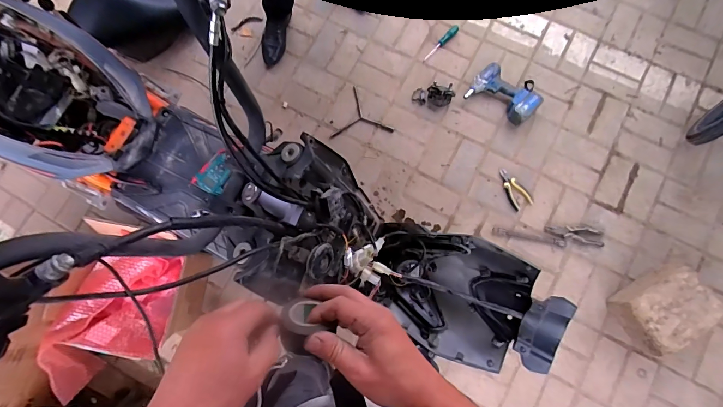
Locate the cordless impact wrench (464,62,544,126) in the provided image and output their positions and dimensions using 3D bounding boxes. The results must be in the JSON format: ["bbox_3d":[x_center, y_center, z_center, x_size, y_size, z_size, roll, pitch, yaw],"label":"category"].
[{"bbox_3d":[0.551,-0.428,1.365,0.254,0.106,0.208,36,82,8],"label":"cordless impact wrench"}]

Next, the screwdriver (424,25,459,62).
[{"bbox_3d":[0.314,-0.637,1.446,0.190,0.023,0.031,-43,82,-5],"label":"screwdriver"}]

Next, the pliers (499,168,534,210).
[{"bbox_3d":[0.574,-0.059,1.370,0.078,0.012,0.163,-28,79,-4],"label":"pliers"}]

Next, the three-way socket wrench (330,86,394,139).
[{"bbox_3d":[0.022,-0.314,1.392,0.211,0.009,0.222,25,82,5],"label":"three-way socket wrench"}]

